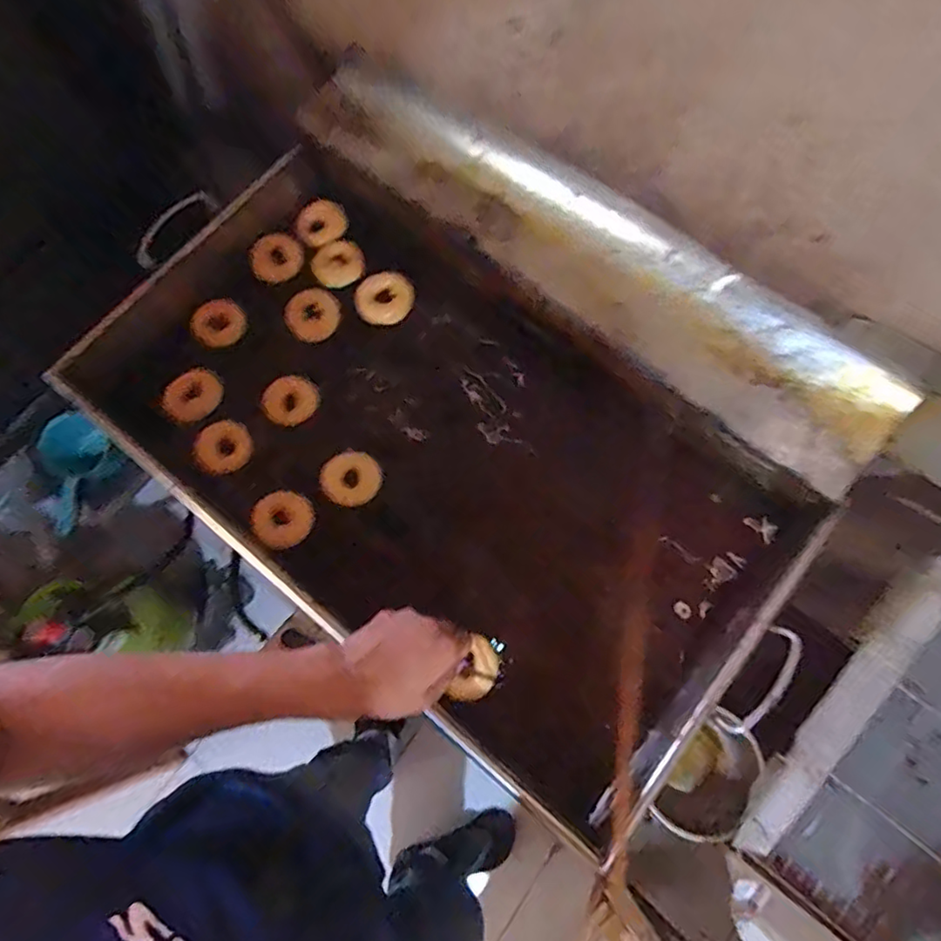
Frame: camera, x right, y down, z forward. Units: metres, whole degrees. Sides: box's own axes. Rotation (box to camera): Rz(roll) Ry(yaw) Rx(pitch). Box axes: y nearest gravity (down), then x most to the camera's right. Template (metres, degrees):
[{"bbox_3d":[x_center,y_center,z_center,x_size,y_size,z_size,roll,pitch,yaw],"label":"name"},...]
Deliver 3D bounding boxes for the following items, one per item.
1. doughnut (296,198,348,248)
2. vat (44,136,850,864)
[{"bbox_3d":[-0.214,-0.354,0.844,0.070,0.022,0.057,-31,76,-8],"label":"doughnut"},{"bbox_3d":[-0.056,-0.031,0.767,0.839,0.150,0.458,38,78,10],"label":"vat"}]

